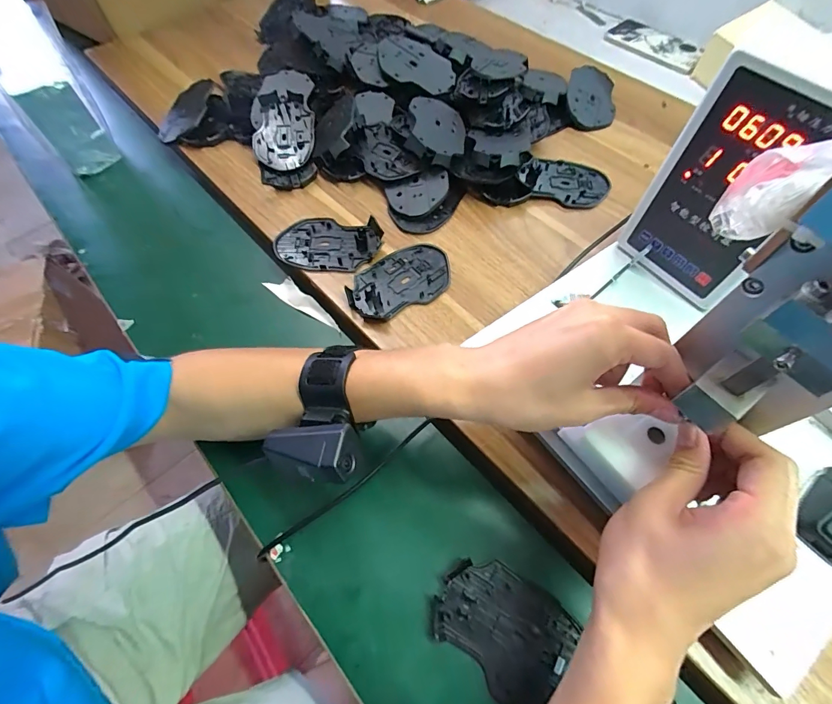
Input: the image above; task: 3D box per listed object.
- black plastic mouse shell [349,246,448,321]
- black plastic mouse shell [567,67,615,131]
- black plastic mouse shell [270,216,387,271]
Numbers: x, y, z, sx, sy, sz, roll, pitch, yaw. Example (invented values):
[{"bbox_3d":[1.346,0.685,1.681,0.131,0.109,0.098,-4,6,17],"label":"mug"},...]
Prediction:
[{"bbox_3d":[-0.014,-0.075,0.414,0.117,0.009,0.070,-34,66,-16],"label":"black plastic mouse shell"},{"bbox_3d":[0.244,-0.356,0.560,0.074,0.028,0.106,6,64,1],"label":"black plastic mouse shell"},{"bbox_3d":[-0.096,-0.119,0.438,0.113,0.012,0.071,3,61,3],"label":"black plastic mouse shell"}]

